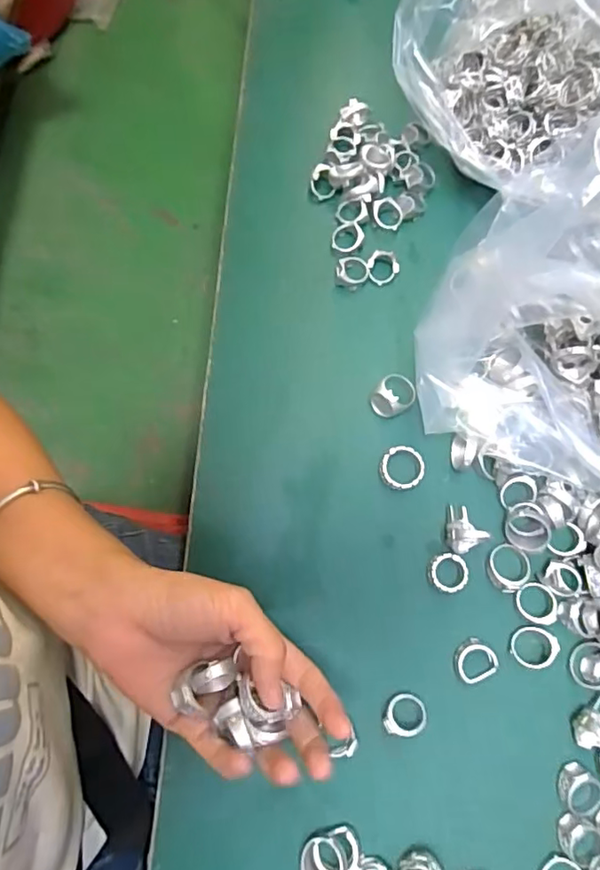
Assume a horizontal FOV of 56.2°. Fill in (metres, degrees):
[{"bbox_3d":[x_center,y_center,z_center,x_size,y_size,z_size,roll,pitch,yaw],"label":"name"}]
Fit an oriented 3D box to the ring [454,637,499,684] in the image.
[{"bbox_3d":[0.102,0.133,0.326,0.024,0.005,0.024,0,78,-1],"label":"ring"}]

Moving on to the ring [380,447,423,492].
[{"bbox_3d":[0.063,0.021,0.351,0.026,0.013,0.026,0,78,-1],"label":"ring"}]

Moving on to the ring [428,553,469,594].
[{"bbox_3d":[0.088,0.082,0.336,0.023,0.007,0.023,0,78,-1],"label":"ring"}]

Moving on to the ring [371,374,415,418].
[{"bbox_3d":[0.060,-0.026,0.356,0.023,0.020,0.030,40,80,7],"label":"ring"}]

